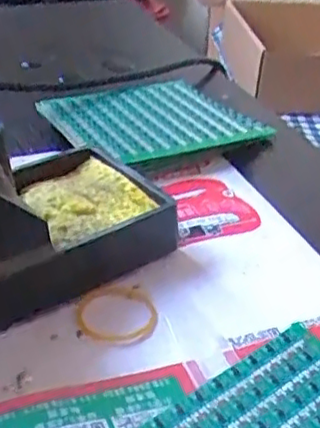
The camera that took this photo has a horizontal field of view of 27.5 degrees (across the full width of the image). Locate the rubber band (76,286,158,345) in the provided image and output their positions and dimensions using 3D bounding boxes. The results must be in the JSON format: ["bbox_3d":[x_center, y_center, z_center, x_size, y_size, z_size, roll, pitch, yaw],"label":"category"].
[{"bbox_3d":[-0.017,0.039,0.258,0.031,0.004,0.032,3,33,-2],"label":"rubber band"}]

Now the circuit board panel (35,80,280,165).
[{"bbox_3d":[-0.002,-0.057,0.390,0.115,0.007,0.093,-16,36,-27],"label":"circuit board panel"}]

